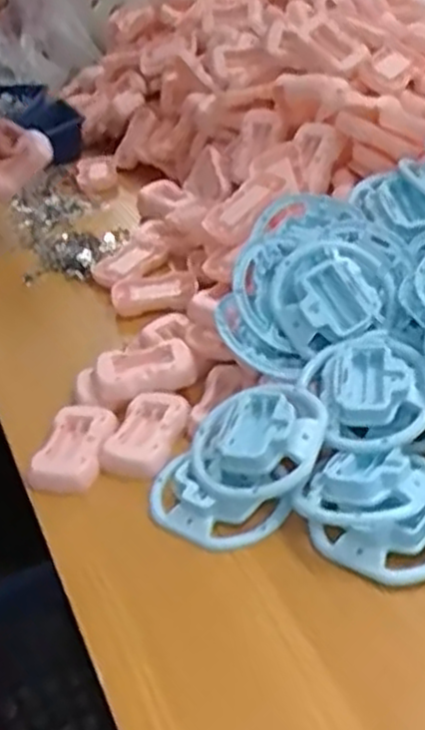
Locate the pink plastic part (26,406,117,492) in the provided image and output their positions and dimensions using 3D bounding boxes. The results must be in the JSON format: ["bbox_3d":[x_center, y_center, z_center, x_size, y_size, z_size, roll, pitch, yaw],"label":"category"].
[{"bbox_3d":[-0.110,0.066,0.607,0.050,0.017,0.082,3,38,15],"label":"pink plastic part"}]

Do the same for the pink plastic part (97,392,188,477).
[{"bbox_3d":[-0.053,0.053,0.617,0.050,0.014,0.085,8,39,20],"label":"pink plastic part"}]

